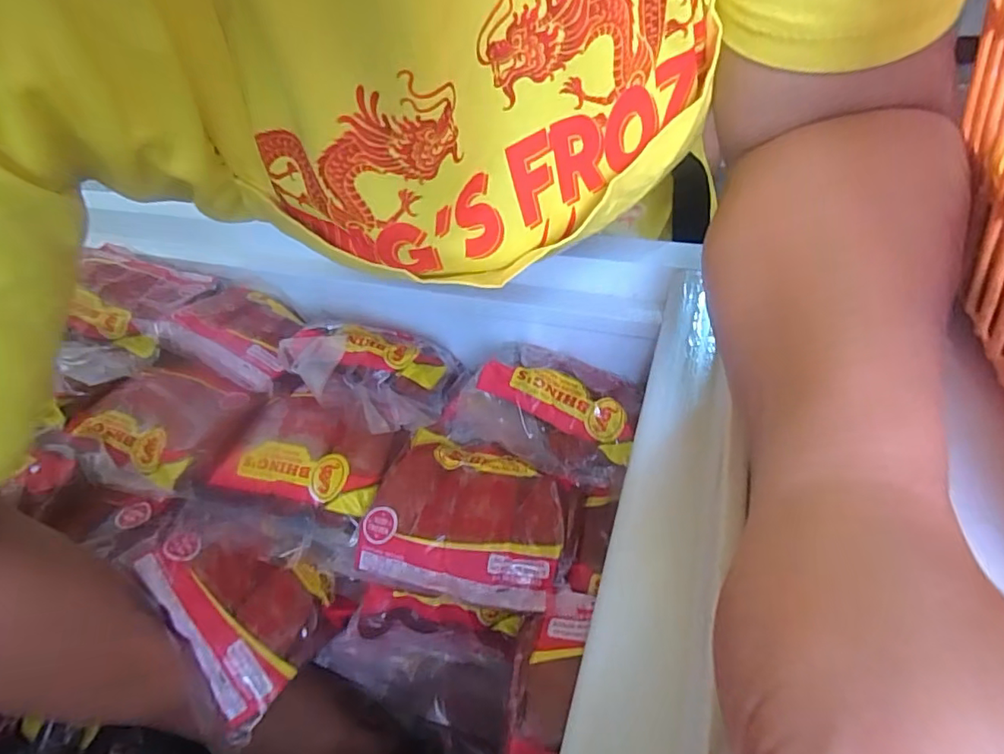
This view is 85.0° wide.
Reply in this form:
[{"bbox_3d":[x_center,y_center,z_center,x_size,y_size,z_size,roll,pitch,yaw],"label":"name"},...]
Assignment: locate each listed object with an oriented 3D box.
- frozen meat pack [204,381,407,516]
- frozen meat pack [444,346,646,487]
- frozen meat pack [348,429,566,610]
[{"bbox_3d":[-0.132,0.050,0.382,0.113,0.028,0.083,14,59,15],"label":"frozen meat pack"},{"bbox_3d":[0.028,0.014,0.352,0.120,0.034,0.076,25,51,30],"label":"frozen meat pack"},{"bbox_3d":[-0.021,0.079,0.332,0.118,0.030,0.097,7,44,15],"label":"frozen meat pack"}]

